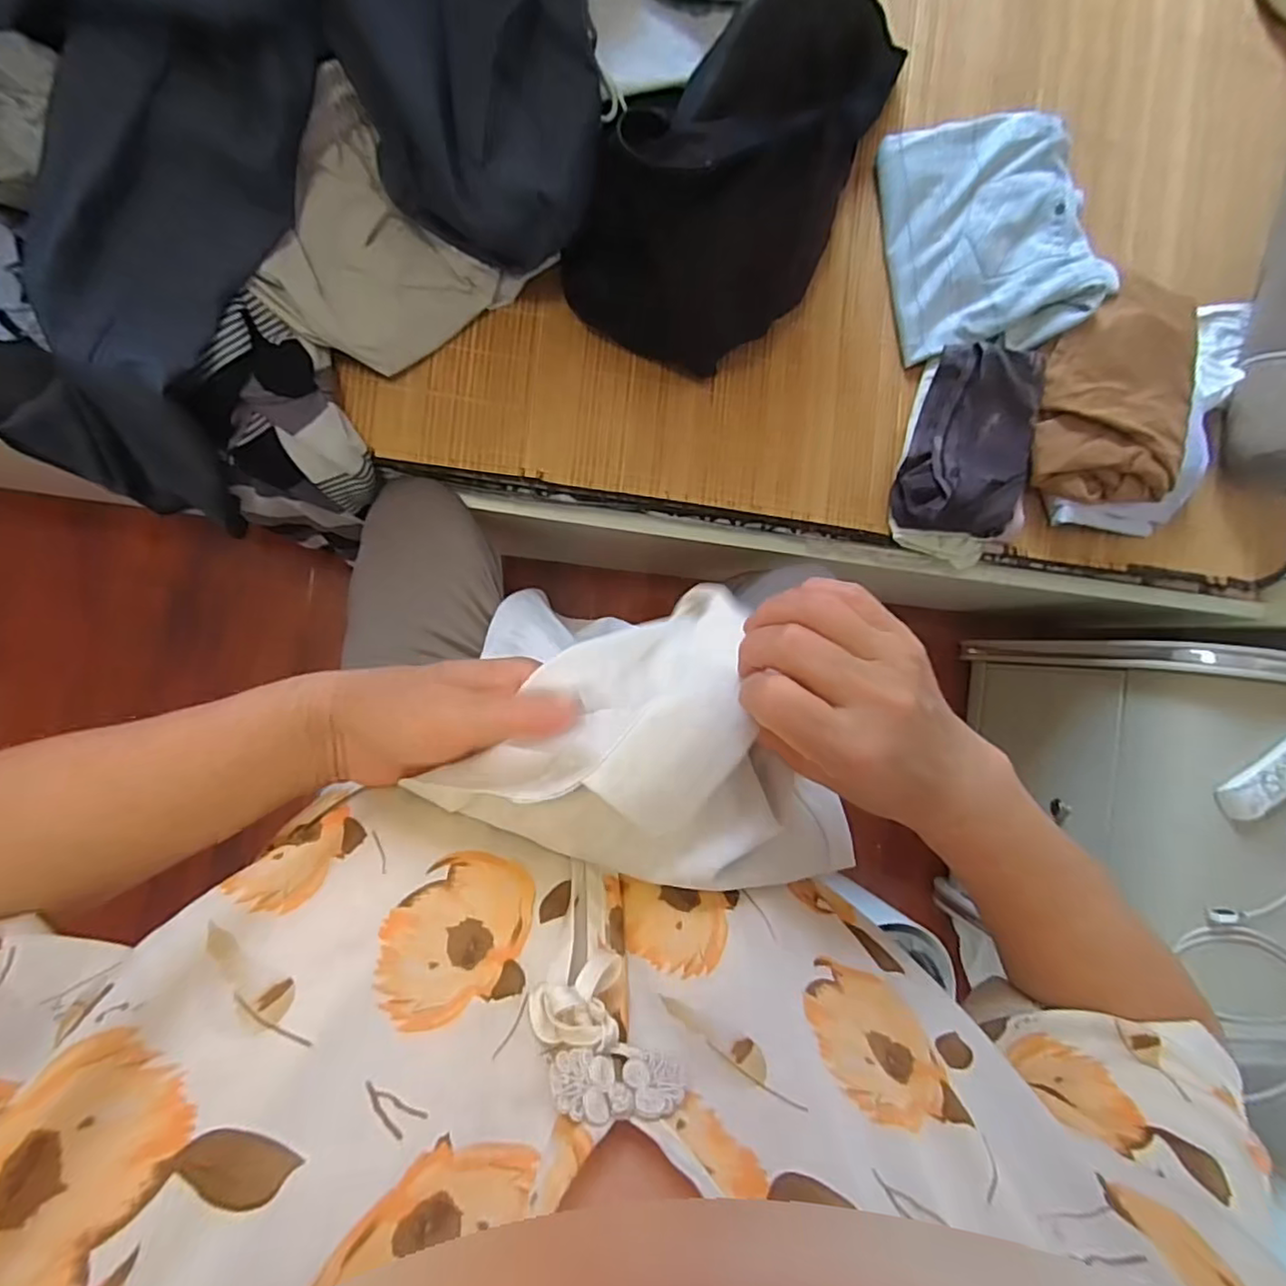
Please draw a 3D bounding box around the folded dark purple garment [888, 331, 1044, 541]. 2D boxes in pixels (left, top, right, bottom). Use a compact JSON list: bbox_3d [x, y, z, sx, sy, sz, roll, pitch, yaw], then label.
[{"bbox_3d":[0.378,-0.222,0.698,0.143,0.051,0.228,19,87,-10],"label":"folded dark purple garment"}]

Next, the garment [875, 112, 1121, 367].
[{"bbox_3d":[0.391,-0.456,0.700,0.219,0.077,0.242,-9,92,-10],"label":"garment"}]

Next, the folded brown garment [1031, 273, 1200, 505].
[{"bbox_3d":[0.538,-0.281,0.710,0.175,0.053,0.244,9,89,-10],"label":"folded brown garment"}]

